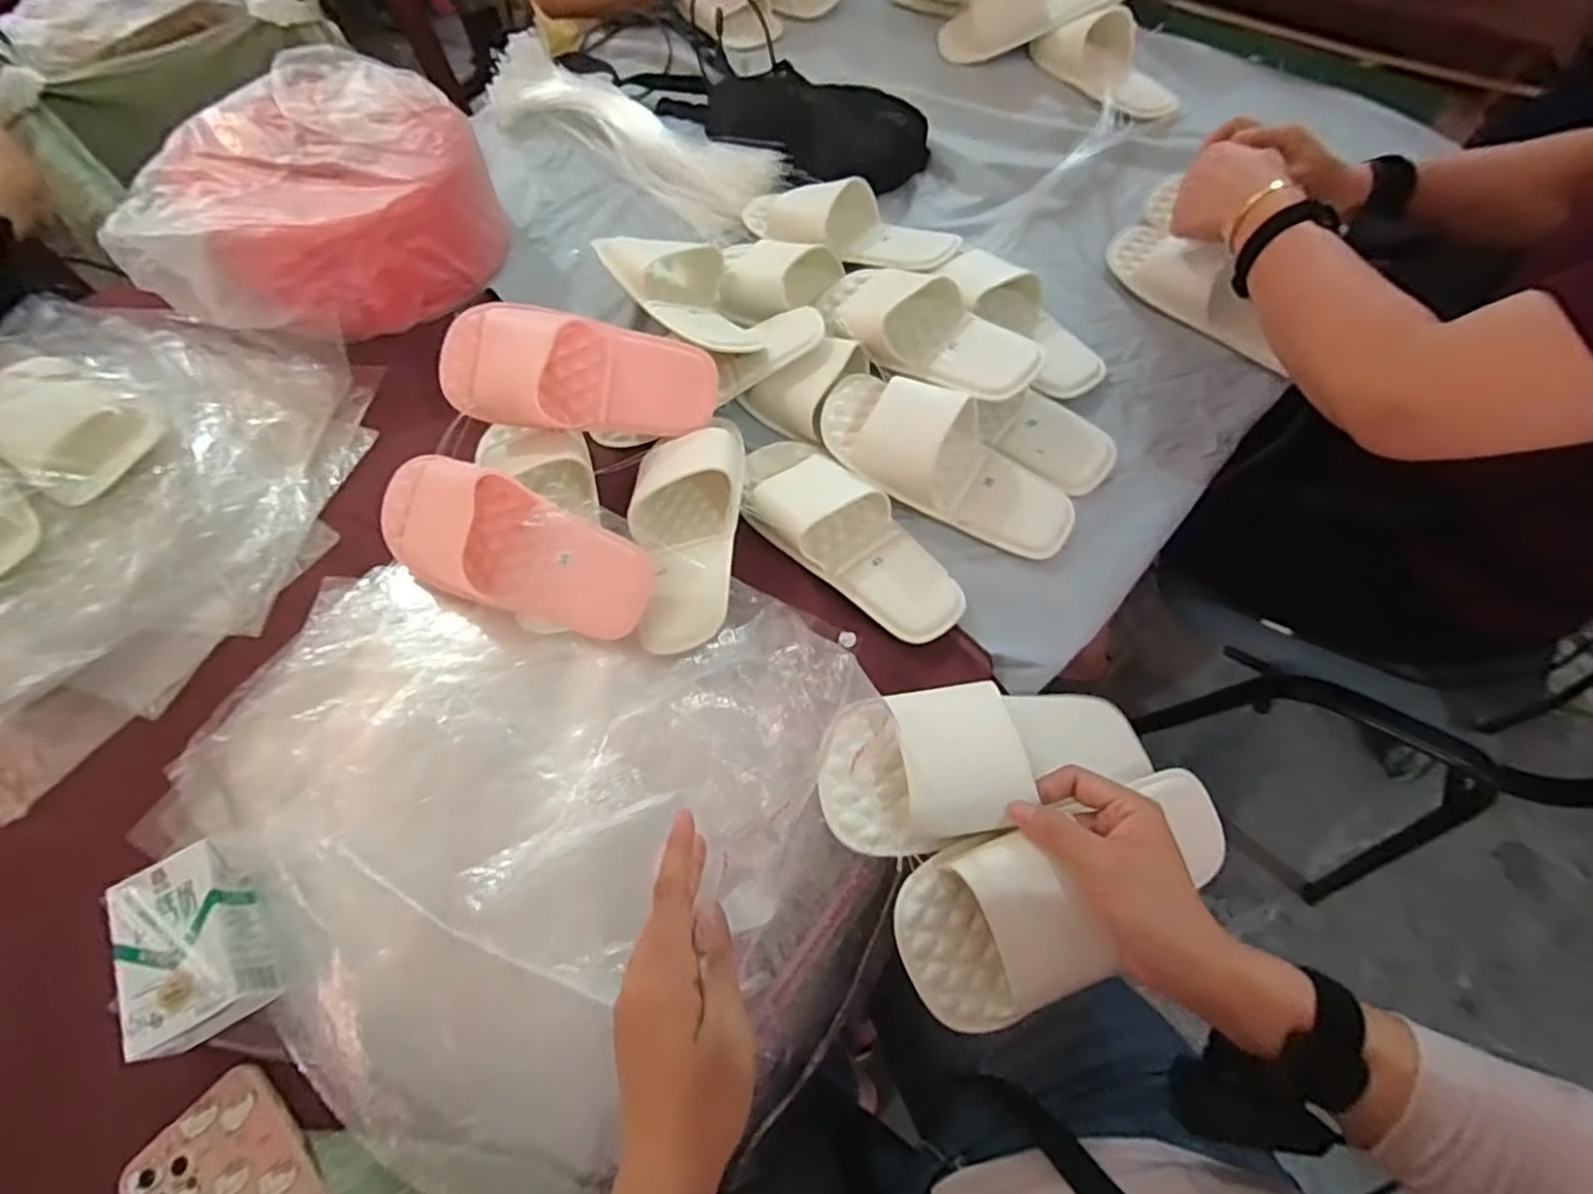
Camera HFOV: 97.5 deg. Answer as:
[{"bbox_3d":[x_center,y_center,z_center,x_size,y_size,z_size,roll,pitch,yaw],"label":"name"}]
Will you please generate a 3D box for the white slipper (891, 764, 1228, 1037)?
[{"bbox_3d":[0.167,0.164,0.404,0.225,0.060,0.087,-16,63,-21],"label":"white slipper"}]

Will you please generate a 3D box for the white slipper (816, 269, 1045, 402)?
[{"bbox_3d":[0.116,-0.247,0.646,0.229,0.067,0.101,39,70,19],"label":"white slipper"}]

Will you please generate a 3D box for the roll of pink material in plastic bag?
[{"bbox_3d":[-0.476,-0.412,0.710,0.302,0.124,0.287,-1,63,1],"label":"roll of pink material in plastic bag"}]

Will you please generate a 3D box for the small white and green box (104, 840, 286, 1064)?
[{"bbox_3d":[-0.382,0.218,0.444,0.067,0.041,0.109,-25,65,-11],"label":"small white and green box"}]

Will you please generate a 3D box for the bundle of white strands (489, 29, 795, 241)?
[{"bbox_3d":[-0.201,-0.545,0.813,0.414,0.024,0.112,34,88,13],"label":"bundle of white strands"}]

